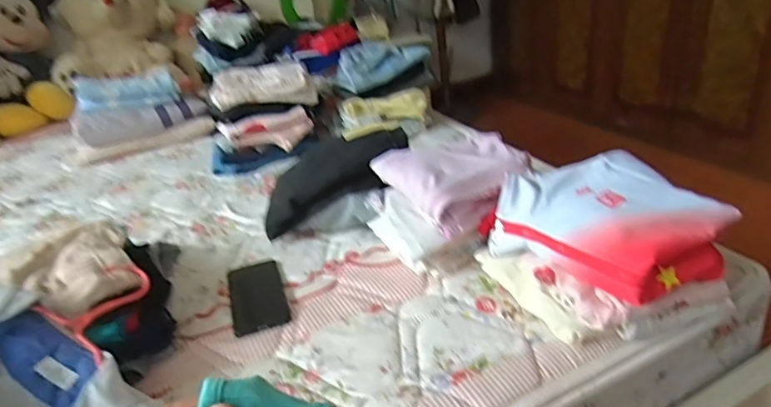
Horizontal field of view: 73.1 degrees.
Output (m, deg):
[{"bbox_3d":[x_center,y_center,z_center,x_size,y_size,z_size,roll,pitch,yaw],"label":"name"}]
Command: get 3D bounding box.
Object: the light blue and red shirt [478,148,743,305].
[{"bbox_3d":[0.290,0.025,0.694,0.236,0.086,0.235,-19,31,-23],"label":"light blue and red shirt"}]

